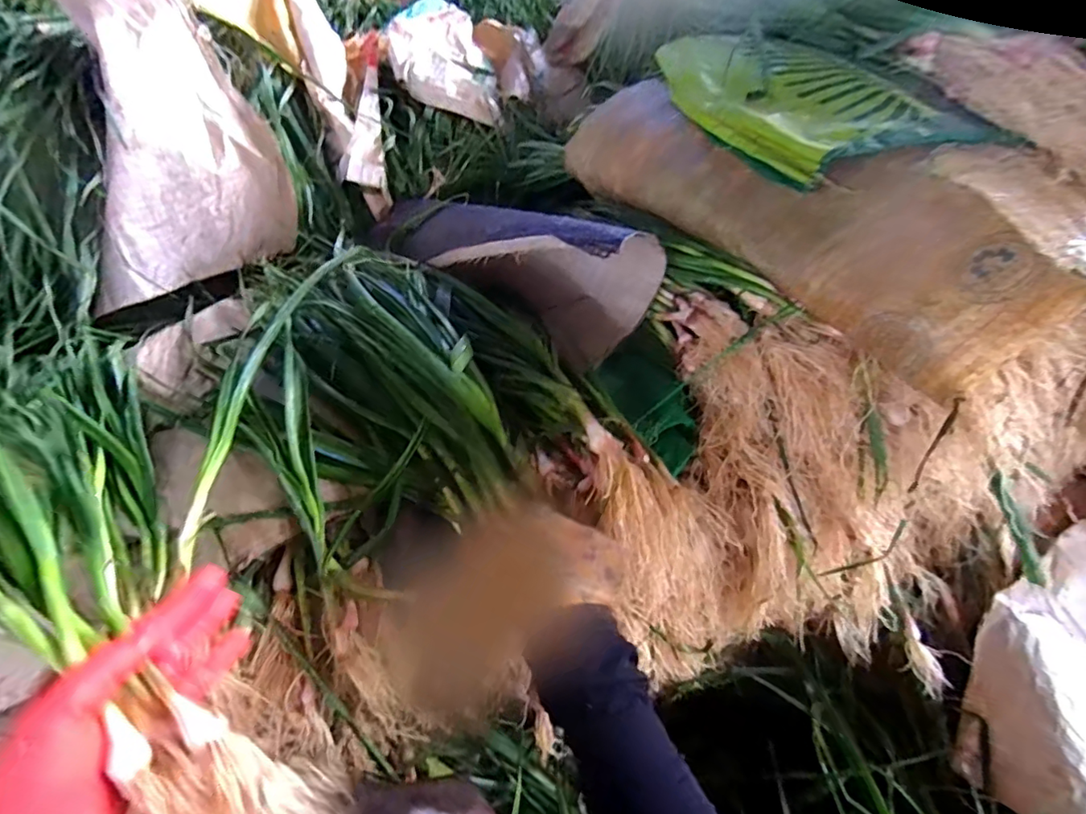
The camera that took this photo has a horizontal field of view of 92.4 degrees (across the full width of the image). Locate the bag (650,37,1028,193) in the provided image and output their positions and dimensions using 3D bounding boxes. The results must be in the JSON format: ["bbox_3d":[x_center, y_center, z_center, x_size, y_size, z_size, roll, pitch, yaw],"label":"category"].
[{"bbox_3d":[0.234,-0.323,0.529,0.149,0.028,0.389,-27,49,5],"label":"bag"}]

